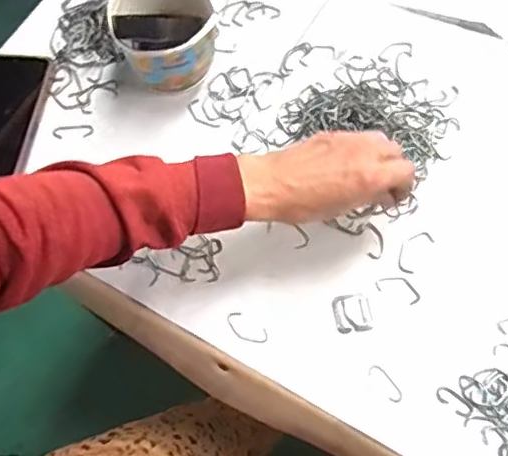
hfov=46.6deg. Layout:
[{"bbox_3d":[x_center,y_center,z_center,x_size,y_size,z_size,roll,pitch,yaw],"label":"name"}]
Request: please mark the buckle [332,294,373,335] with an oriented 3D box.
[{"bbox_3d":[0.083,0.071,0.496,0.031,0.004,0.032,-9,70,-2],"label":"buckle"}]

